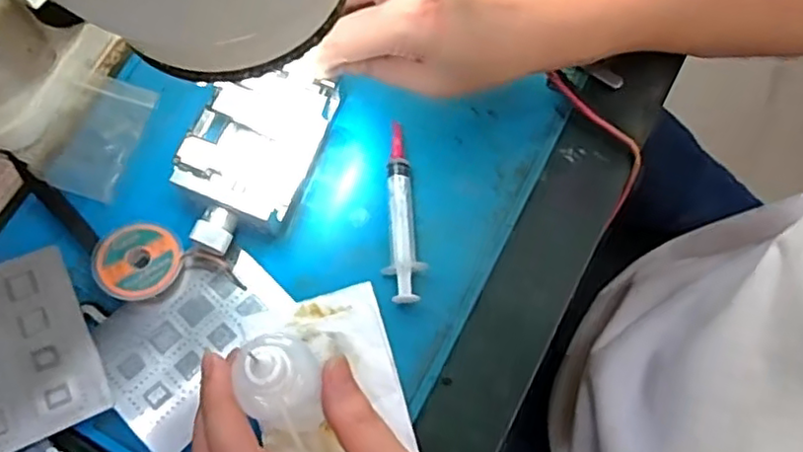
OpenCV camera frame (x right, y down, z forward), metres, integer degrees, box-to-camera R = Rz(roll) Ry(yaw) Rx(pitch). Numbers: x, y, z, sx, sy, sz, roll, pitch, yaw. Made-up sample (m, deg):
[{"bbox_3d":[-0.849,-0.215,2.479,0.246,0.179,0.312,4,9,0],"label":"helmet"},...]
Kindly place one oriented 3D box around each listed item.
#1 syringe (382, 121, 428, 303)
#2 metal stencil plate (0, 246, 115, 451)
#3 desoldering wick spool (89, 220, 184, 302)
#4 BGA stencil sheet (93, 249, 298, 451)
[{"bbox_3d":[0.001,-0.009,0.356,0.020,0.013,0.103,-1,73,-1],"label":"syringe"},{"bbox_3d":[-0.201,0.064,0.324,0.079,0.005,0.098,-24,70,-20],"label":"metal stencil plate"},{"bbox_3d":[-0.142,0.019,0.344,0.044,0.013,0.041,0,73,-1],"label":"desoldering wick spool"},{"bbox_3d":[-0.110,0.057,0.338,0.076,0.004,0.098,41,71,17],"label":"BGA stencil sheet"}]

